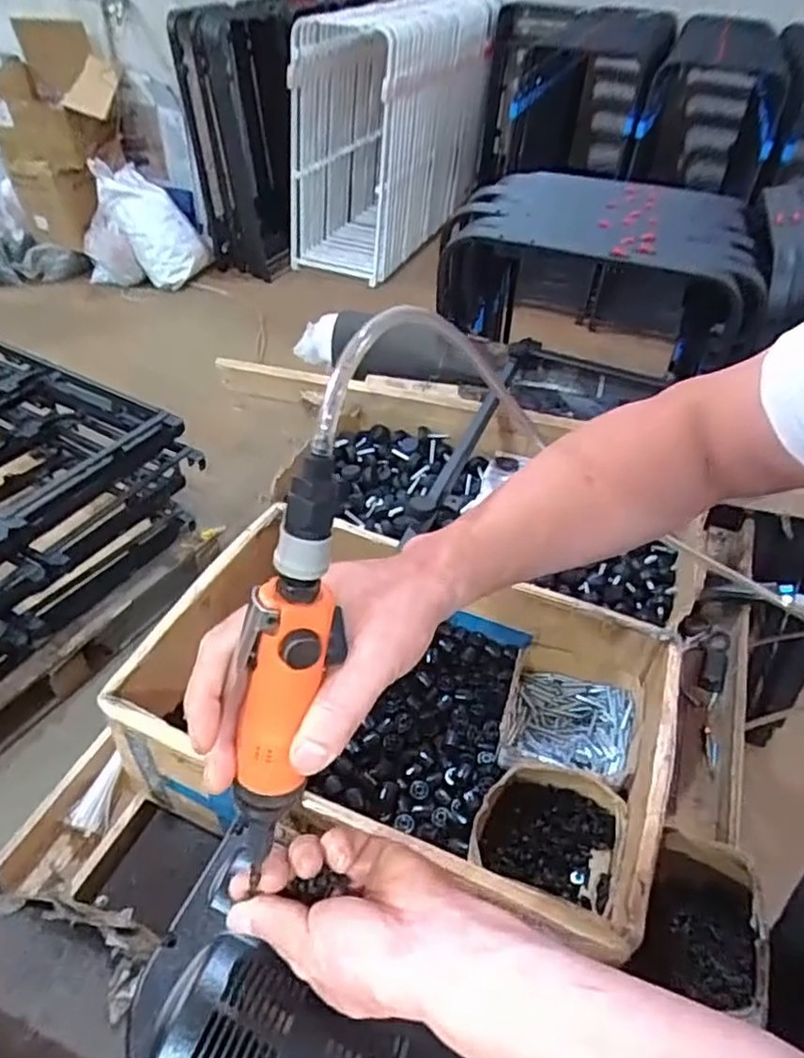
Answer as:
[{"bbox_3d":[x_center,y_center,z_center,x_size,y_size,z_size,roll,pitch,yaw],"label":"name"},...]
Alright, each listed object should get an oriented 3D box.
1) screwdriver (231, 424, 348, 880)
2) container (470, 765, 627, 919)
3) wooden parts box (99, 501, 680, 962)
[{"bbox_3d":[-0.053,0.062,0.333,0.035,0.219,0.043,19,23,16],"label":"screwdriver"},{"bbox_3d":[0.145,0.310,0.682,0.134,0.056,0.124,20,45,16],"label":"container"},{"bbox_3d":[0.005,0.194,0.728,0.500,0.163,0.346,18,44,14],"label":"wooden parts box"}]

